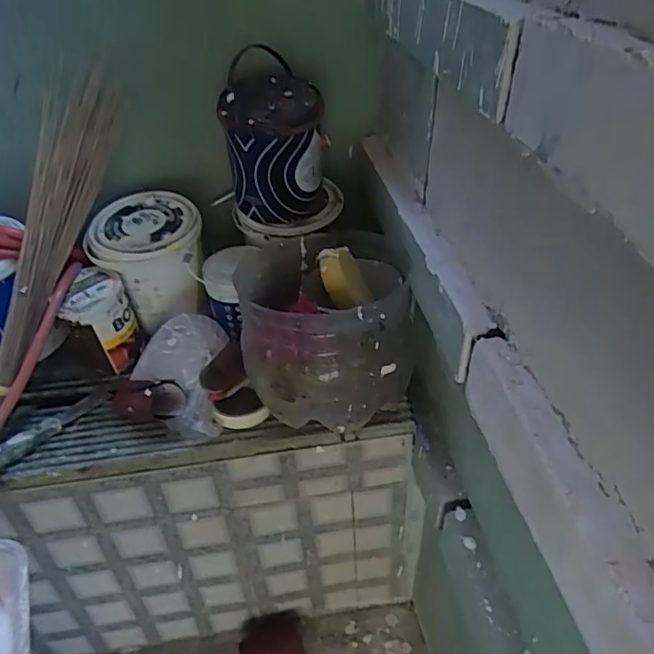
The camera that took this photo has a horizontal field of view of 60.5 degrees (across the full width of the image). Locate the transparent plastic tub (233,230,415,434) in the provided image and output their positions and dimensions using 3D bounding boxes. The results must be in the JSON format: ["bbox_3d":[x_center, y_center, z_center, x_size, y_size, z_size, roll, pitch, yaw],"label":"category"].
[{"bbox_3d":[-0.004,-0.008,0.797,0.229,0.184,0.256,-3,37,0],"label":"transparent plastic tub"}]

